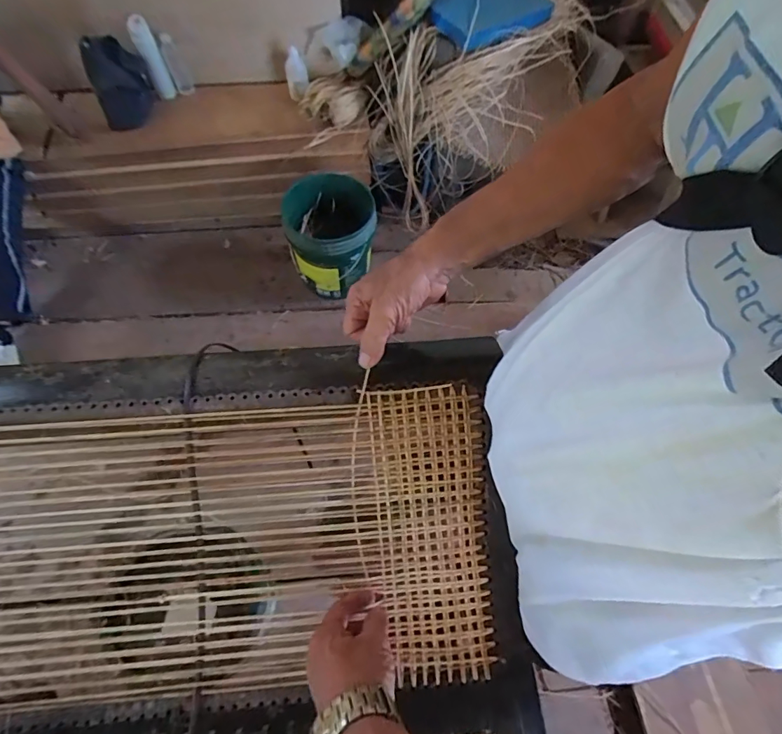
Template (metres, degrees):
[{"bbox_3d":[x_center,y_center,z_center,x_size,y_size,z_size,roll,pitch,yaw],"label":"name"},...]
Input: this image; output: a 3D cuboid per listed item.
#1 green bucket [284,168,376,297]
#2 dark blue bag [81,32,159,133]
[{"bbox_3d":[-0.183,-0.416,1.460,0.300,0.288,0.246,-12,66,-8],"label":"green bucket"},{"bbox_3d":[-0.895,-0.926,1.467,0.189,0.252,0.165,-27,69,-14],"label":"dark blue bag"}]

